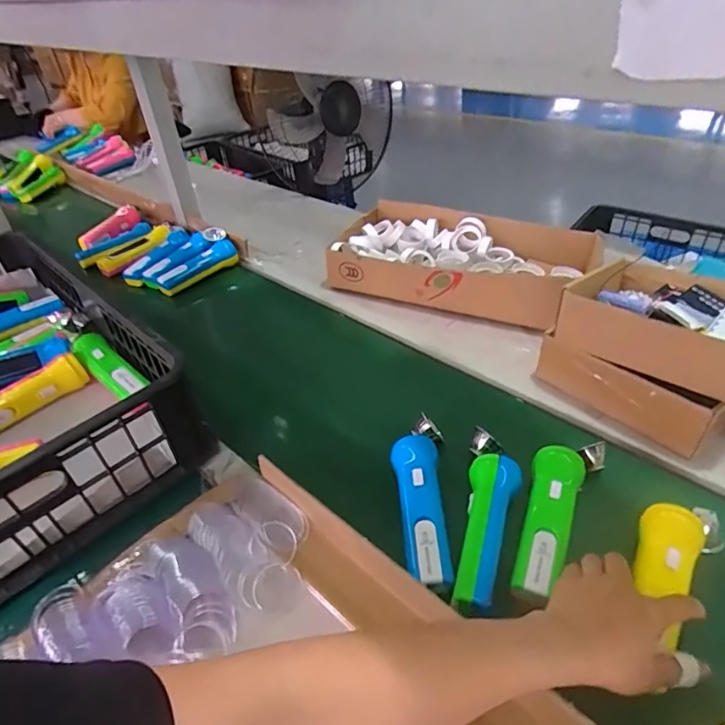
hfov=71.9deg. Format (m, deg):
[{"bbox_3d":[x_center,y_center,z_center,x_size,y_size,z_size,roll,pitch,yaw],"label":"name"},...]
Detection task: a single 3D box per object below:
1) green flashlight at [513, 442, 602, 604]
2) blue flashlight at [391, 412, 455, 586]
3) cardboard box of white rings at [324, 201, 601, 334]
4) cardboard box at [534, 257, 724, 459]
[{"bbox_3d":[0.192,0.141,0.494,0.060,0.038,0.200,15,42,26],"label":"green flashlight"},{"bbox_3d":[0.060,0.128,0.522,0.054,0.036,0.203,-2,38,6],"label":"blue flashlight"},{"bbox_3d":[0.166,-0.167,0.866,0.432,0.098,0.261,10,42,18],"label":"cardboard box of white rings"},{"bbox_3d":[0.375,-0.017,0.624,0.183,0.177,0.222,-30,43,-28],"label":"cardboard box"}]

